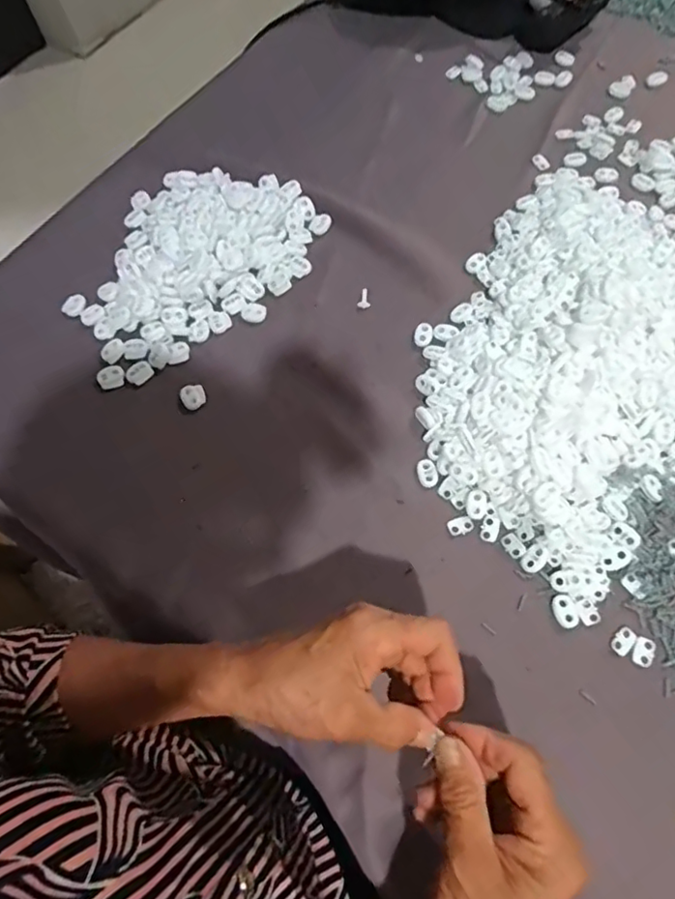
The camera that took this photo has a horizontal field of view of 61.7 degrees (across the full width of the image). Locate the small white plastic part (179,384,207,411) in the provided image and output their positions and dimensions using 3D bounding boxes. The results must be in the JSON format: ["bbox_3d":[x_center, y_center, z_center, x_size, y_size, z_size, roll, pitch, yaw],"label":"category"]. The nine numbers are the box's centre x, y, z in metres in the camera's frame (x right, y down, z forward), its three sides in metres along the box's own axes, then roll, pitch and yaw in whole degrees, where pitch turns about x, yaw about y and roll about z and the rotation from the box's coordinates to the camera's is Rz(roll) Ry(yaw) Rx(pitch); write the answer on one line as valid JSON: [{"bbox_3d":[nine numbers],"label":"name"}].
[{"bbox_3d":[-0.119,-0.043,0.466,0.020,0.007,0.022,-1,67,2],"label":"small white plastic part"}]

